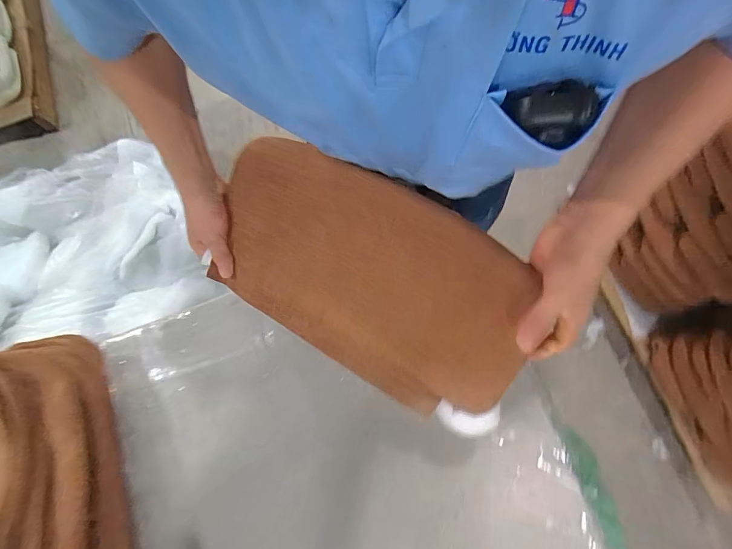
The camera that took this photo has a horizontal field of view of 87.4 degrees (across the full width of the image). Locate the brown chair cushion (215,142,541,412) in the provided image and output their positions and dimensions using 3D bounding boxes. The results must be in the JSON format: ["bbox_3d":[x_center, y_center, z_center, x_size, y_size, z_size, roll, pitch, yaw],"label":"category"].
[{"bbox_3d":[-0.015,-0.001,0.477,0.412,0.027,0.236,28,108,17],"label":"brown chair cushion"}]

